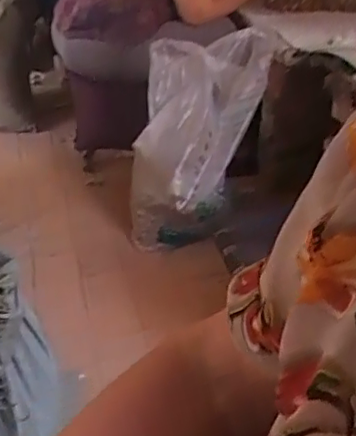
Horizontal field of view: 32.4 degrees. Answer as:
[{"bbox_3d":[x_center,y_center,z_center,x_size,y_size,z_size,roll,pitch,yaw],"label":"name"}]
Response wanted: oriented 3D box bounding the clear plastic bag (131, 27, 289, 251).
[{"bbox_3d":[0.029,-0.233,1.683,0.271,0.640,0.192,21,2,31],"label":"clear plastic bag"}]

